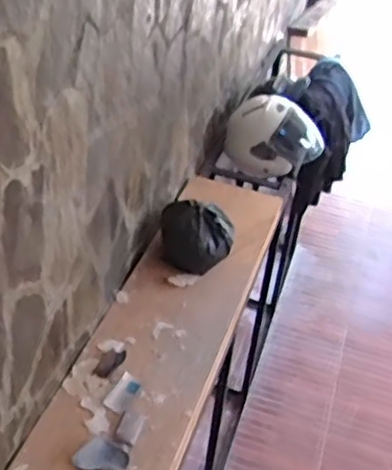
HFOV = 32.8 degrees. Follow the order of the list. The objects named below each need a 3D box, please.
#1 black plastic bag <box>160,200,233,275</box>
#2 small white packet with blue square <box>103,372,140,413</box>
[{"bbox_3d":[0.000,0.006,1.805,0.195,0.129,0.186,9,42,2],"label":"black plastic bag"},{"bbox_3d":[-0.159,0.346,1.467,0.051,0.008,0.100,22,44,16],"label":"small white packet with blue square"}]

